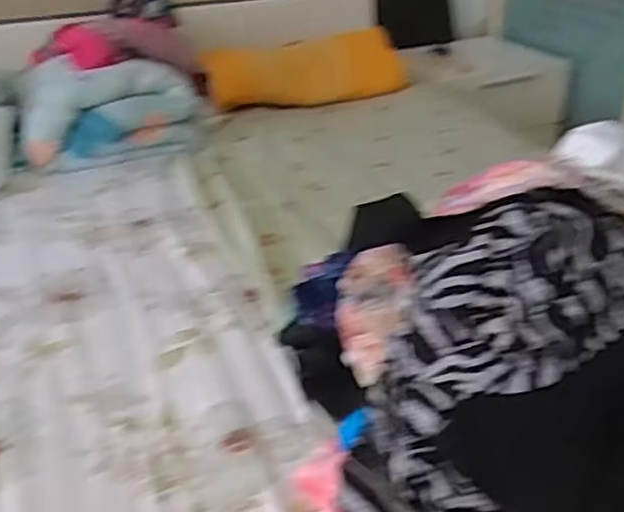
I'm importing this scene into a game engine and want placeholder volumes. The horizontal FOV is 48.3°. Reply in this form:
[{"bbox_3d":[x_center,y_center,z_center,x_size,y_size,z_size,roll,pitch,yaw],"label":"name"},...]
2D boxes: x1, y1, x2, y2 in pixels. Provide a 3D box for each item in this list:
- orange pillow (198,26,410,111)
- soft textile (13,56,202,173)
[{"bbox_3d":[0.000,-0.519,1.899,0.589,0.162,0.116,-11,32,-18],"label":"orange pillow"},{"bbox_3d":[-0.440,-0.322,1.523,0.365,0.193,0.231,-3,30,-6],"label":"soft textile"}]

